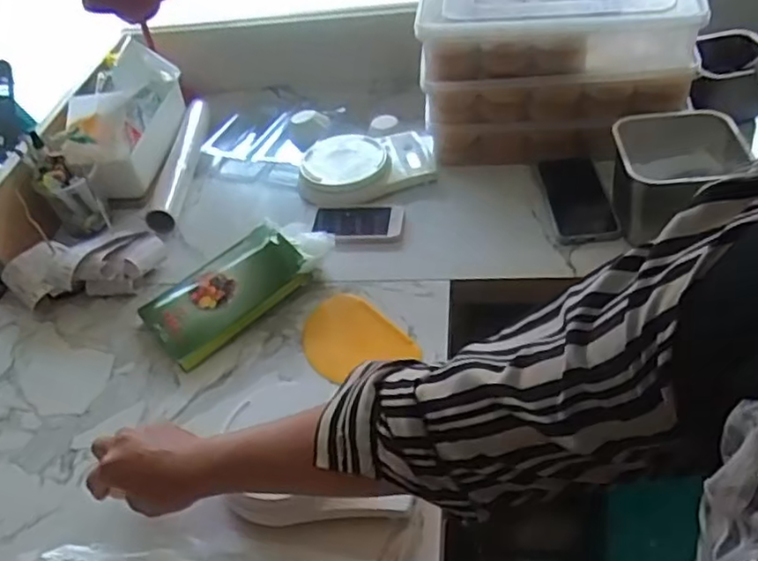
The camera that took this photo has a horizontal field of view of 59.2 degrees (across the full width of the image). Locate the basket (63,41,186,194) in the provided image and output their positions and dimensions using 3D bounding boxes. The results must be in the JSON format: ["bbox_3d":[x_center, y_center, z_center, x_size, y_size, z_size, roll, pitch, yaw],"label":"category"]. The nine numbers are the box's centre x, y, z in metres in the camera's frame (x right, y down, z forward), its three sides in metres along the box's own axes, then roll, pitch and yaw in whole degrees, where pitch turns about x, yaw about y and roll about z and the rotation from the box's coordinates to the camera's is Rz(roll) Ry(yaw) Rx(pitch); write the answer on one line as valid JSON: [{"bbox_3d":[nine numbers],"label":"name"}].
[{"bbox_3d":[-0.382,-0.250,1.027,0.095,0.139,0.260,1,47,6],"label":"basket"}]

